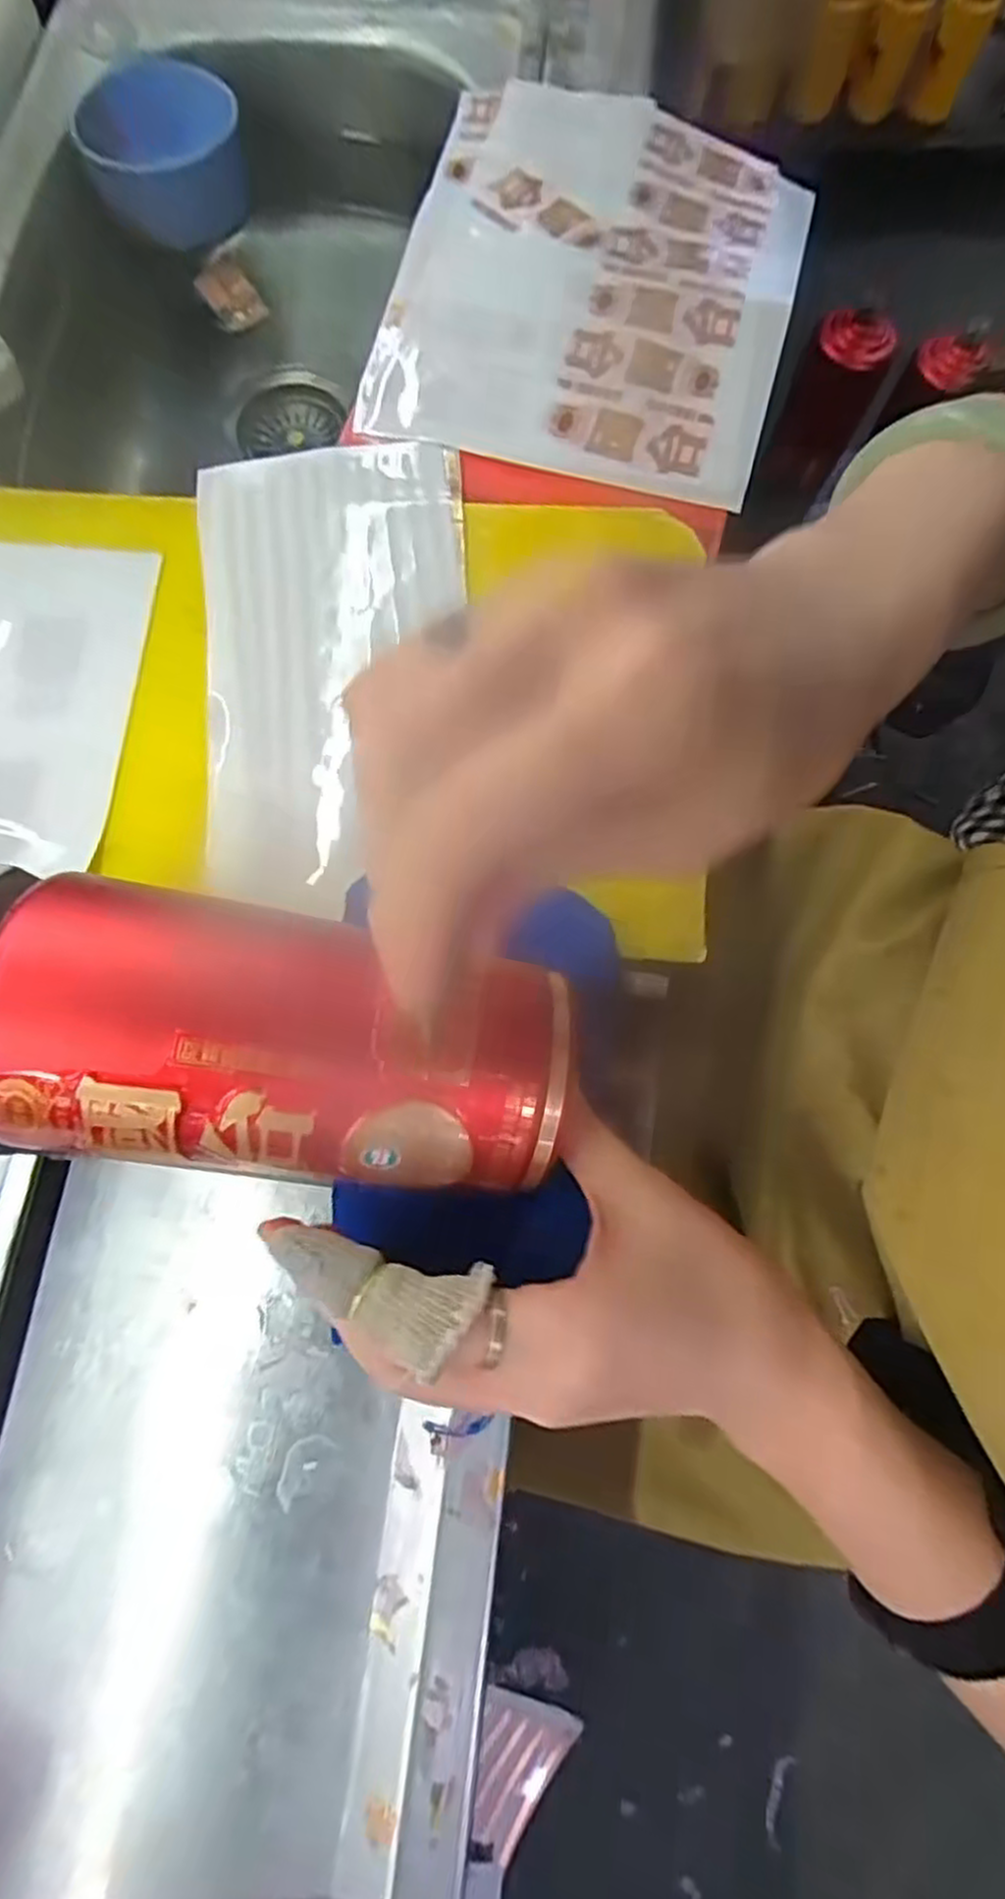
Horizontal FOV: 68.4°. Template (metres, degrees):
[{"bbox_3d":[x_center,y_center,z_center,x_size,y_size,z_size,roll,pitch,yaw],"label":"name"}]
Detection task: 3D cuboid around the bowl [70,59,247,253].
[{"bbox_3d":[-0.236,-0.570,0.526,0.101,0.058,0.103,0,76,-1],"label":"bowl"}]

